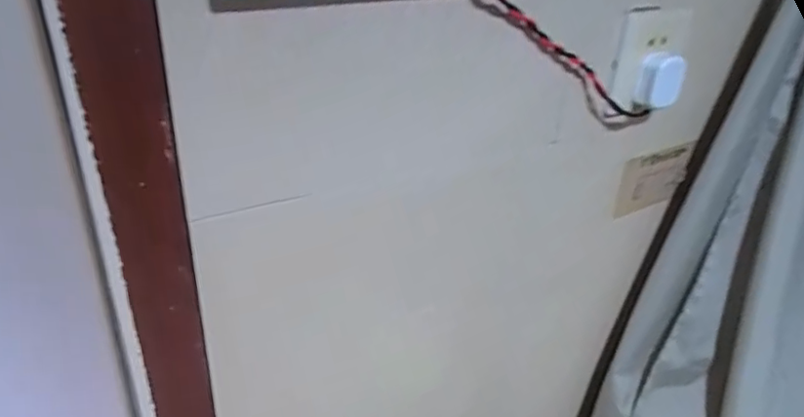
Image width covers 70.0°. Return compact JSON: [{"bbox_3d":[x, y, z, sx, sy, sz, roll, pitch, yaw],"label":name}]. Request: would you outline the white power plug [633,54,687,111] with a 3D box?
[{"bbox_3d":[0.219,-0.108,0.487,0.037,0.043,0.017,-12,32,-26],"label":"white power plug"}]

